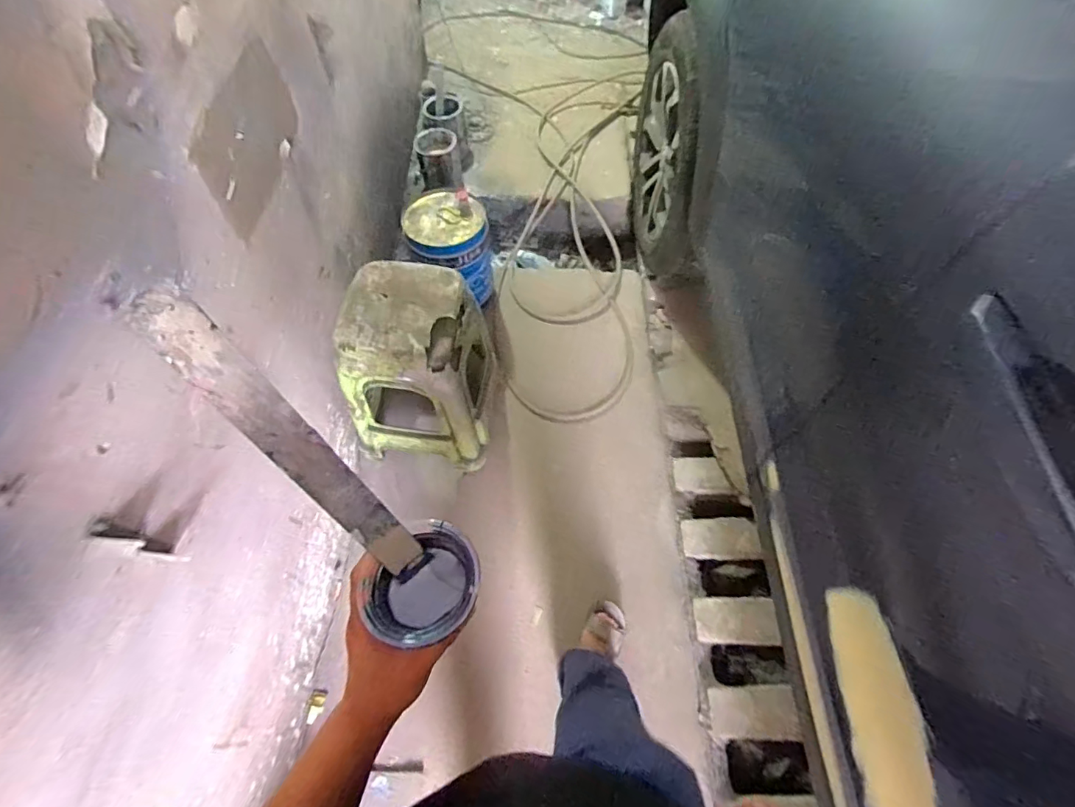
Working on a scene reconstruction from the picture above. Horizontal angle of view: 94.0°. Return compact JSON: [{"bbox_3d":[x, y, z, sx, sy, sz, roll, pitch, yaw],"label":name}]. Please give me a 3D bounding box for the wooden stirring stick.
[{"bbox_3d":[-0.154,0.042,0.344,0.031,0.267,0.007,-42,37,-19],"label":"wooden stirring stick"}]

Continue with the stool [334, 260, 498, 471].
[{"bbox_3d":[-0.317,-0.097,1.364,0.343,0.453,0.366,6,62,5],"label":"stool"}]

